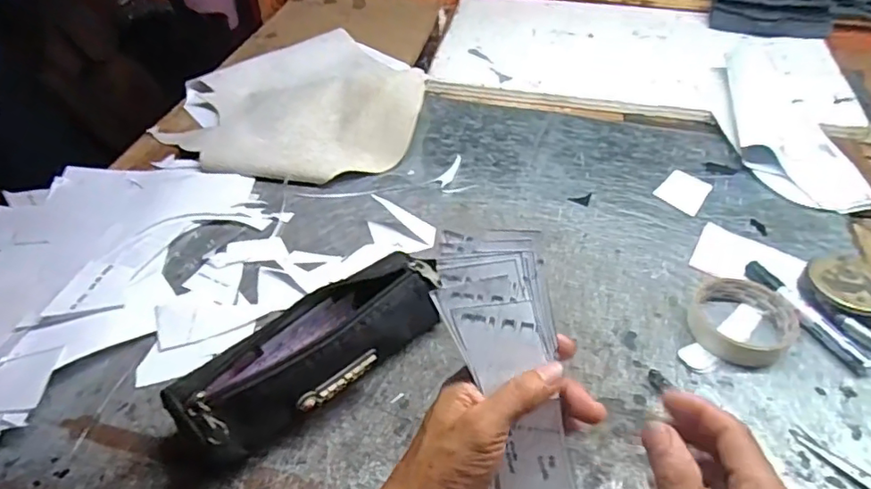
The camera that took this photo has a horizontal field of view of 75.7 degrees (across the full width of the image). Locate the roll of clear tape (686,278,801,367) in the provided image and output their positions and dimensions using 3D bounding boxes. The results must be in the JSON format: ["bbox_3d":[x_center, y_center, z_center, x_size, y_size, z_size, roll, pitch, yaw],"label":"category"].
[{"bbox_3d":[0.274,0.068,0.498,0.087,0.024,0.081,2,43,-1],"label":"roll of clear tape"}]

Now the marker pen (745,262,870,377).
[{"bbox_3d":[0.335,0.061,0.510,0.020,0.019,0.132,-14,46,-17],"label":"marker pen"}]

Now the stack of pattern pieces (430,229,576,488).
[{"bbox_3d":[0.044,0.076,0.333,0.066,0.170,0.005,-12,3,-8],"label":"stack of pattern pieces"}]

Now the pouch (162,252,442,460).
[{"bbox_3d":[-0.091,0.082,0.438,0.211,0.071,0.067,-33,54,-32],"label":"pouch"}]

